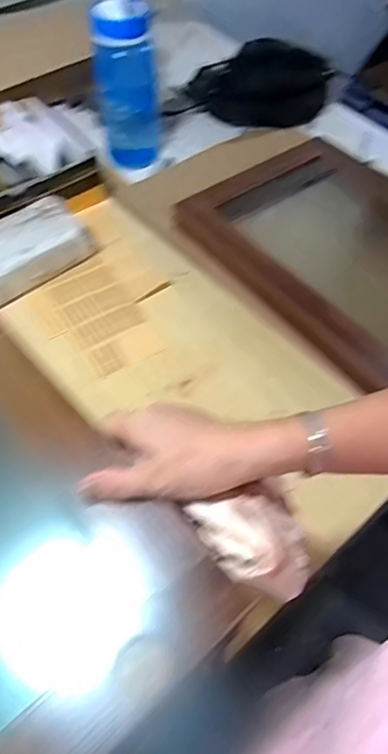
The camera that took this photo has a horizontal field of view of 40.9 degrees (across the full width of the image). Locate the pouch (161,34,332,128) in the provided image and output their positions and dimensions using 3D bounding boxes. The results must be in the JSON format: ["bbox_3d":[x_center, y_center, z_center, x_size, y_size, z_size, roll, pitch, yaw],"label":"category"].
[{"bbox_3d":[0.123,-0.618,1.119,0.340,0.137,0.070,-6,56,-5],"label":"pouch"}]

